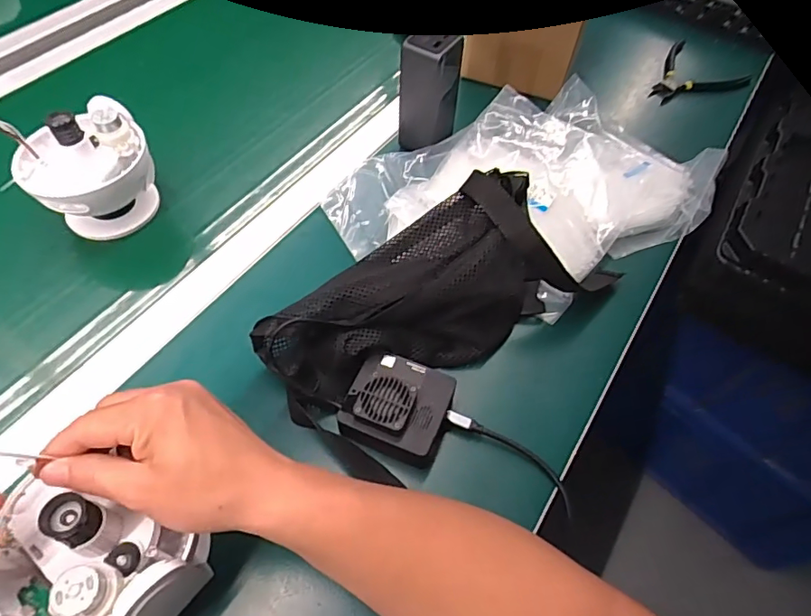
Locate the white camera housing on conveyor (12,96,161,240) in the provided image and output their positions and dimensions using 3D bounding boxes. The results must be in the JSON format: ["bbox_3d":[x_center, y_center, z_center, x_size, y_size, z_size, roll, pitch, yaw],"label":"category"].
[{"bbox_3d":[-0.314,-0.136,0.524,0.115,0.111,0.098,-29,63,-20],"label":"white camera housing on conveyor"}]

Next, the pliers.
[{"bbox_3d":[0.384,-0.305,0.697,0.110,0.022,0.132,41,64,20],"label":"pliers"}]

